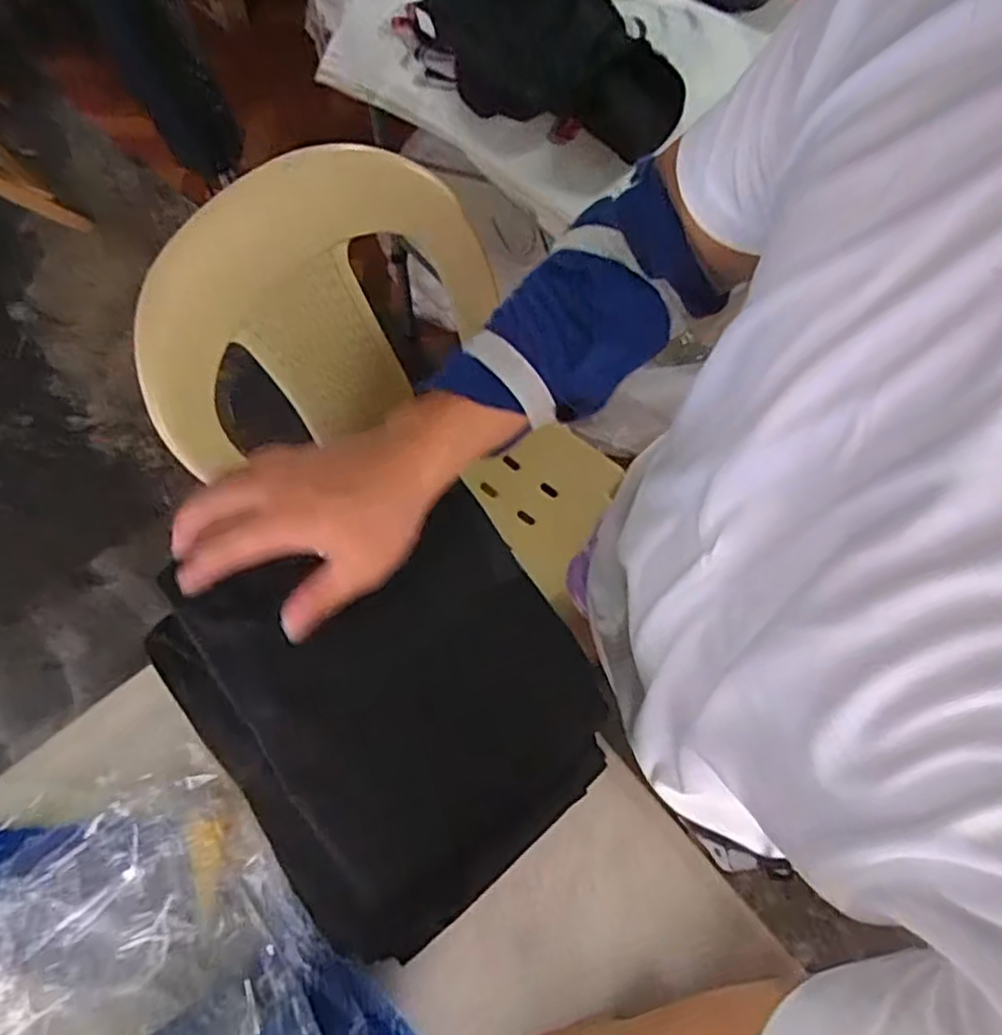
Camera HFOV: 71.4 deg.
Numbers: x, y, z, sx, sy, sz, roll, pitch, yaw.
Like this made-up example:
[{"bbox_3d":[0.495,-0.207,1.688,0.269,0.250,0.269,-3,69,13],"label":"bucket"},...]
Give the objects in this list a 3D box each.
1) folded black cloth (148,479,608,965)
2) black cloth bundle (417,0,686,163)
[{"bbox_3d":[-0.071,0.130,0.495,0.242,0.064,0.278,-35,85,-16],"label":"folded black cloth"},{"bbox_3d":[0.028,-0.564,0.819,0.189,0.070,0.400,-33,72,-11],"label":"black cloth bundle"}]

